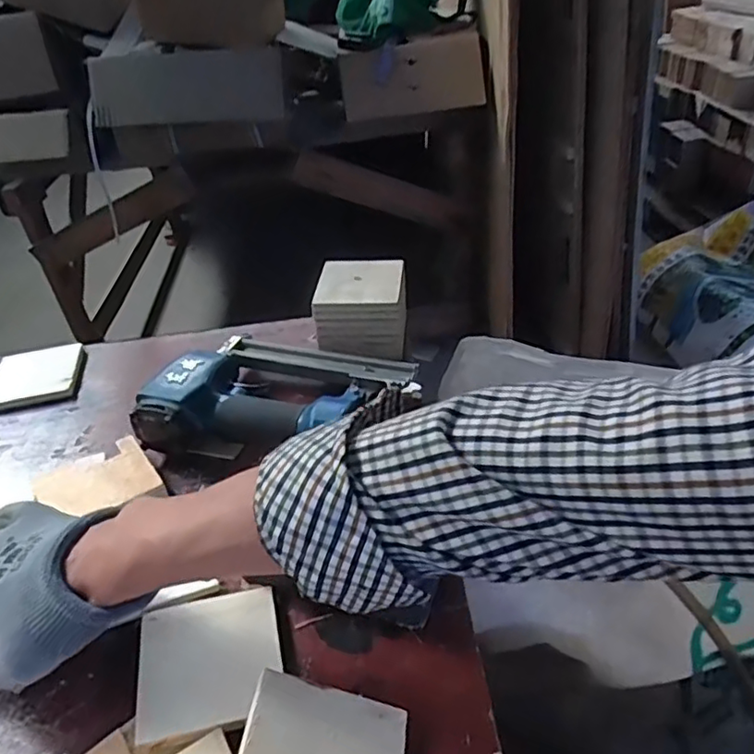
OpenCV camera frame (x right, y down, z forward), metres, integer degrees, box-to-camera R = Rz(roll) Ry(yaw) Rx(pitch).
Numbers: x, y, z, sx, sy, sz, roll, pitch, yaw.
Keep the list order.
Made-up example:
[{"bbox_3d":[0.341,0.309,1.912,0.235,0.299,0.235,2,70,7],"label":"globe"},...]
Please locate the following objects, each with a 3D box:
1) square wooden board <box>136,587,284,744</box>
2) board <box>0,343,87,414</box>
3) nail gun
[{"bbox_3d":[-0.108,0.183,0.399,0.088,0.012,0.083,-10,39,-7],"label":"square wooden board"},{"bbox_3d":[-0.380,0.000,0.684,0.098,0.016,0.096,-12,39,-9],"label":"board"},{"bbox_3d":[-0.085,0.014,0.574,0.211,0.053,0.185,14,42,22],"label":"nail gun"}]

